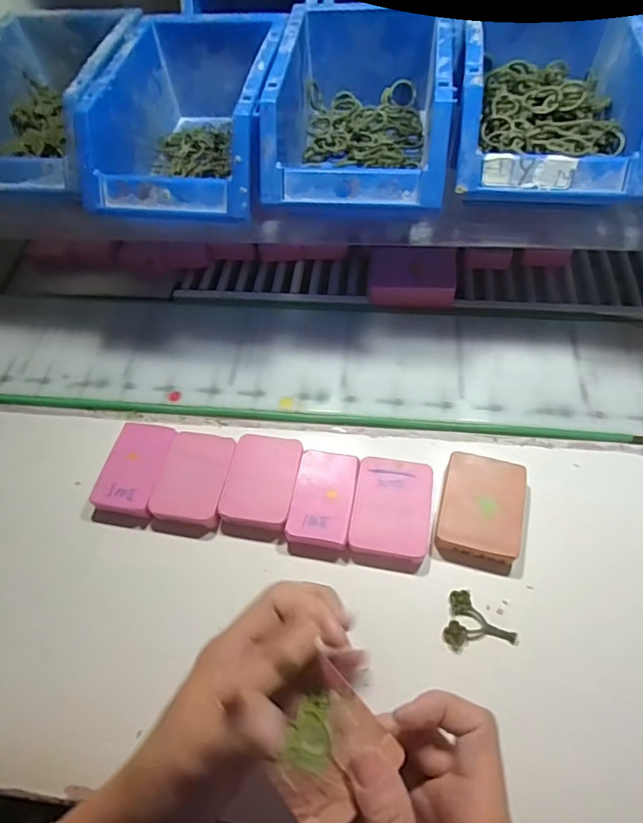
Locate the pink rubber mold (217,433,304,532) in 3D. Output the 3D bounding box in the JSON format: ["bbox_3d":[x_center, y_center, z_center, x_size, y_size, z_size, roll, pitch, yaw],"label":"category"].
[{"bbox_3d":[-0.043,0.052,0.380,0.051,0.018,0.072,6,58,9],"label":"pink rubber mold"}]

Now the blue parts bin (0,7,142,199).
[{"bbox_3d":[-0.219,-0.248,0.409,0.116,0.062,0.182,4,58,7],"label":"blue parts bin"}]

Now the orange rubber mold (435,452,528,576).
[{"bbox_3d":[0.112,0.070,0.359,0.054,0.016,0.075,12,59,12],"label":"orange rubber mold"}]

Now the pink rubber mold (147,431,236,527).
[{"bbox_3d":[-0.095,0.051,0.389,0.051,0.020,0.071,7,58,9],"label":"pink rubber mold"}]

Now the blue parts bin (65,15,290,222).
[{"bbox_3d":[-0.098,-0.219,0.385,0.129,0.071,0.173,5,58,8],"label":"blue parts bin"}]

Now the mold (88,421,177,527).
[{"bbox_3d":[-0.144,0.046,0.394,0.044,0.020,0.078,8,58,9],"label":"mold"}]

